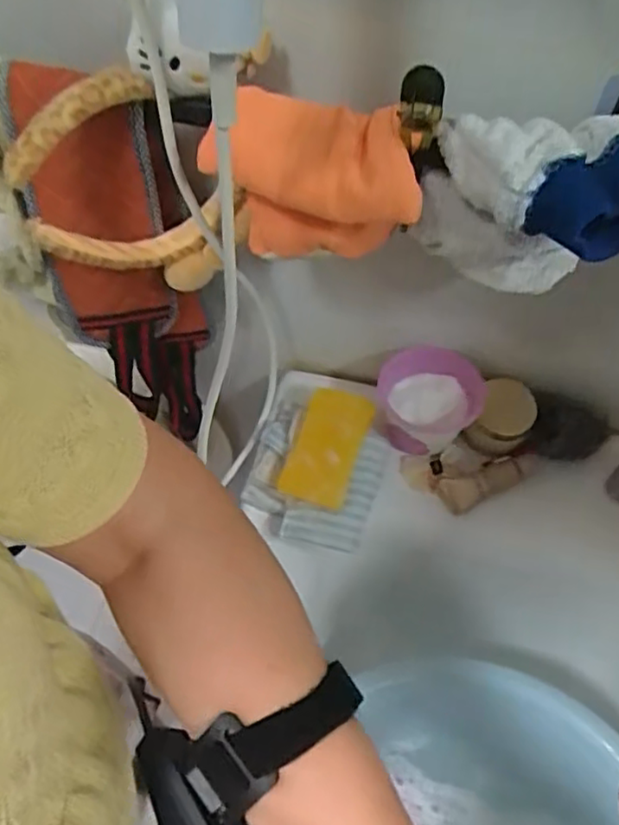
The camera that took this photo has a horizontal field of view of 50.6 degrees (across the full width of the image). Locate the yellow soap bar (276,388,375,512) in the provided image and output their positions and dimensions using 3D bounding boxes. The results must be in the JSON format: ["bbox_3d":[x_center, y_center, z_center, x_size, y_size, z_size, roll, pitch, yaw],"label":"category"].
[{"bbox_3d":[0.014,0.028,0.570,0.062,0.013,0.102,13,75,27],"label":"yellow soap bar"}]

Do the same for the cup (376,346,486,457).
[{"bbox_3d":[0.106,-0.006,0.592,0.088,0.058,0.085,1,56,-1],"label":"cup"}]

